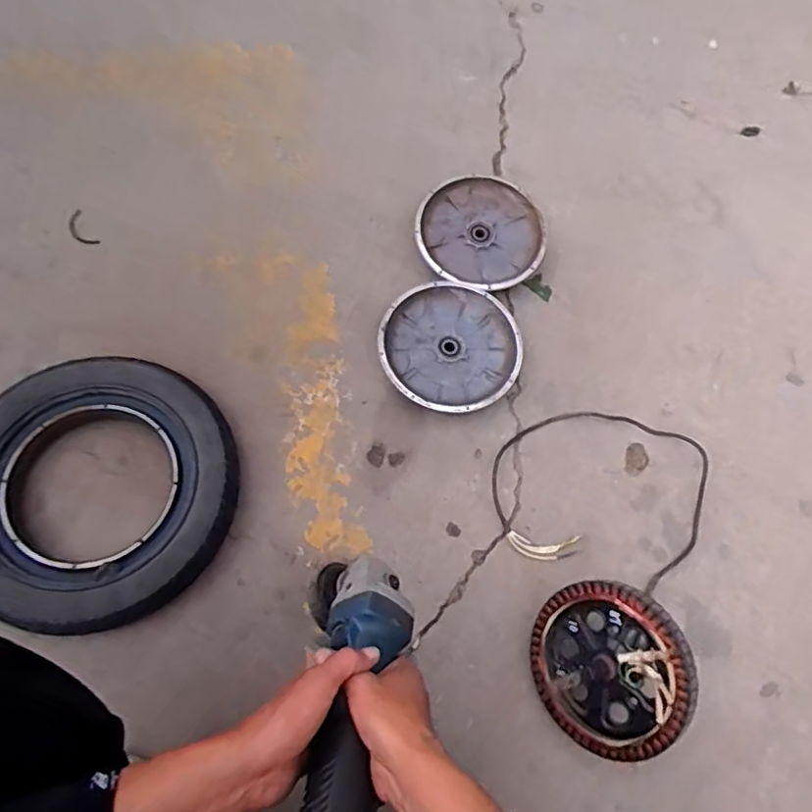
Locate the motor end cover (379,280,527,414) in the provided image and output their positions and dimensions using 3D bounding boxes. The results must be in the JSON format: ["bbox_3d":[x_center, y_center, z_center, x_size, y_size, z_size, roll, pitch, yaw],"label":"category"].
[{"bbox_3d":[0.065,-0.085,0.885,0.209,0.056,0.209,9,70,-1],"label":"motor end cover"}]

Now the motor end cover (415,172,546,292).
[{"bbox_3d":[0.122,-0.284,0.962,0.208,0.064,0.212,14,70,1],"label":"motor end cover"}]

